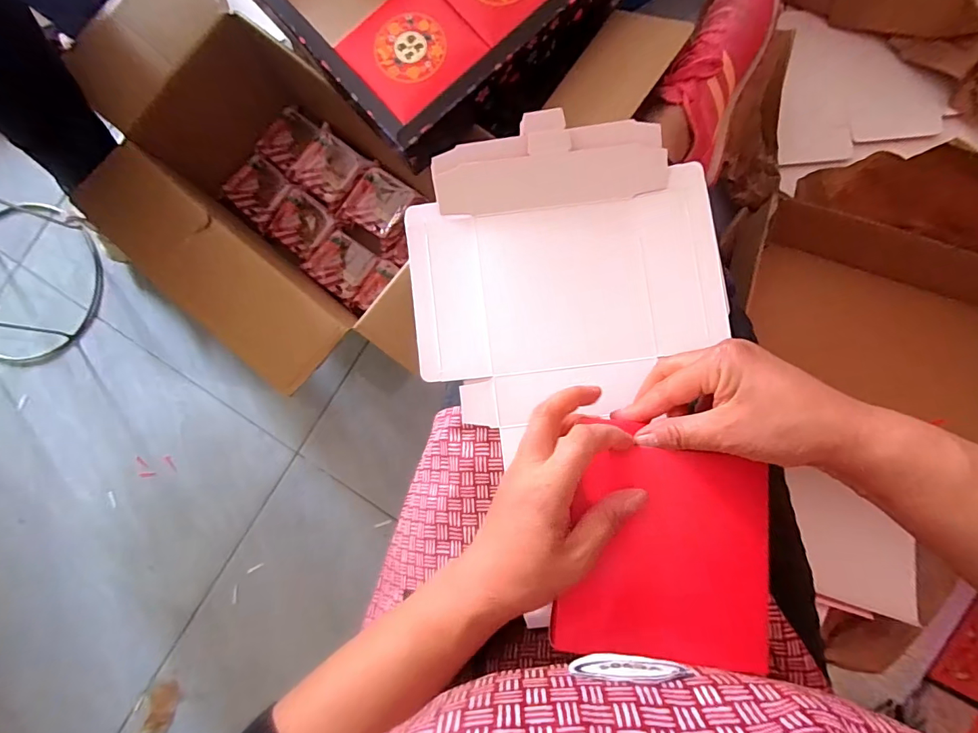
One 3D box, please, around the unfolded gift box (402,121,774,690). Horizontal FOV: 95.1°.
[{"bbox_3d":[0.067,0.001,0.321,0.227,0.062,0.374,-8,85,4],"label":"unfolded gift box"}]

